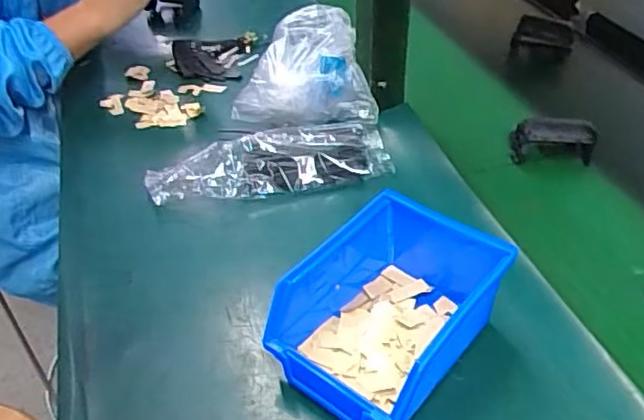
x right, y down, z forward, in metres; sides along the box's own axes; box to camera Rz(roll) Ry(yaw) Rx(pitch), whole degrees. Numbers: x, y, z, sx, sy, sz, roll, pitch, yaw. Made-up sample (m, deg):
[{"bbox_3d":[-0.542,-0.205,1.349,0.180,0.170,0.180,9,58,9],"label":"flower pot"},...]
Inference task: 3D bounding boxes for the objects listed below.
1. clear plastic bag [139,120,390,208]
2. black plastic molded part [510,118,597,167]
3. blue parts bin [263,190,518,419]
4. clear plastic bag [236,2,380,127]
[{"bbox_3d":[-0.051,-0.047,0.592,0.224,0.026,0.079,-8,41,-7],"label":"clear plastic bag"},{"bbox_3d":[0.221,-0.064,0.596,0.075,0.045,0.028,4,41,8],"label":"black plastic molded part"},{"bbox_3d":[0.044,0.066,0.422,0.113,0.071,0.148,26,48,29],"label":"blue parts bin"},{"bbox_3d":[-0.018,-0.139,0.645,0.144,0.105,0.085,0,40,3],"label":"clear plastic bag"}]

